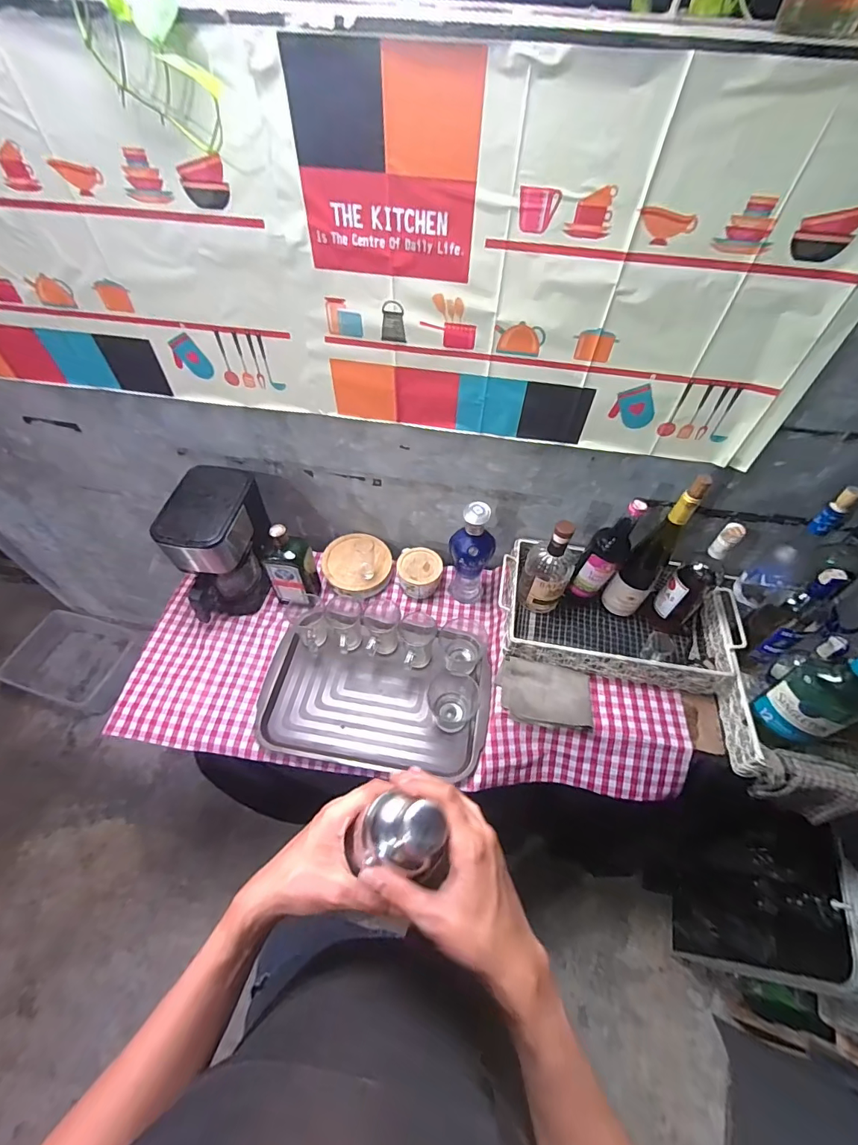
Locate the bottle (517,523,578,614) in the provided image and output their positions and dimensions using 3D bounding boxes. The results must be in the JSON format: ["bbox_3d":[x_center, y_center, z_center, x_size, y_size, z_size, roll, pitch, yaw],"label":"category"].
[{"bbox_3d":[0.231,-0.003,0.868,0.090,0.226,0.074,26,57,16],"label":"bottle"}]

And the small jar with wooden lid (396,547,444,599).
[{"bbox_3d":[-0.023,0.005,0.996,0.099,0.082,0.100,1,54,-1],"label":"small jar with wooden lid"}]

